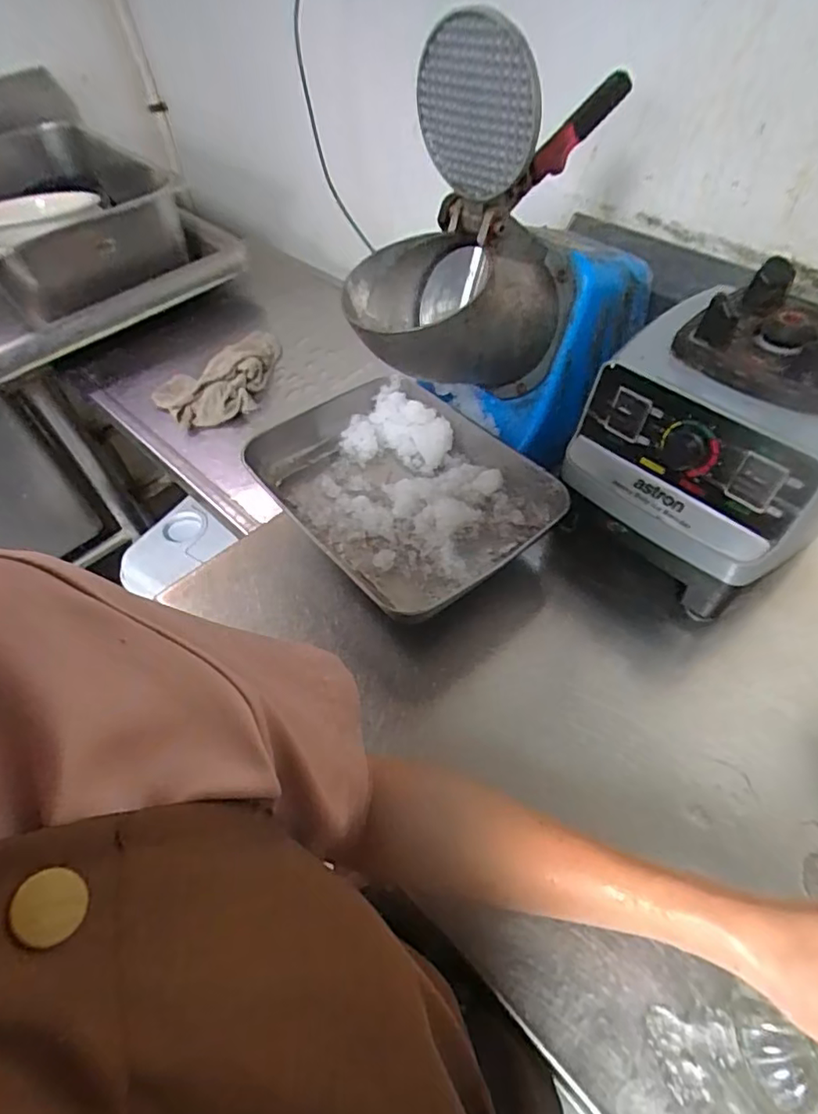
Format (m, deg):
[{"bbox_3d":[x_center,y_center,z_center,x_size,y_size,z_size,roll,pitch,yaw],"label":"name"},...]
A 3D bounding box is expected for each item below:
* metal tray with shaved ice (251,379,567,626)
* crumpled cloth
[{"bbox_3d":[-0.012,-0.065,0.538,0.207,0.042,0.270,-40,60,-22],"label":"metal tray with shaved ice"},{"bbox_3d":[-0.273,-0.262,0.856,0.201,0.044,0.158,-23,55,-13],"label":"crumpled cloth"}]

